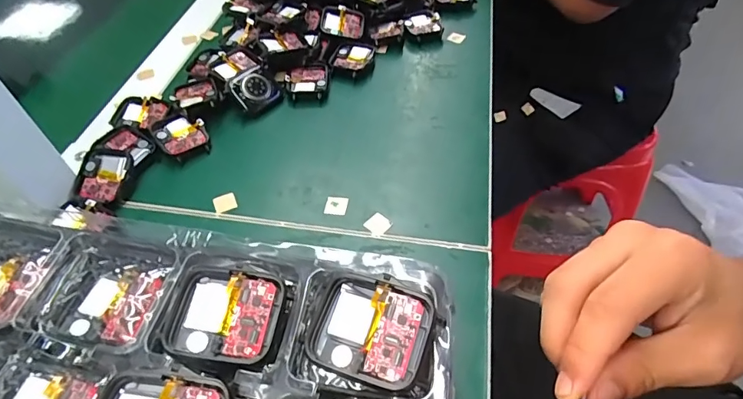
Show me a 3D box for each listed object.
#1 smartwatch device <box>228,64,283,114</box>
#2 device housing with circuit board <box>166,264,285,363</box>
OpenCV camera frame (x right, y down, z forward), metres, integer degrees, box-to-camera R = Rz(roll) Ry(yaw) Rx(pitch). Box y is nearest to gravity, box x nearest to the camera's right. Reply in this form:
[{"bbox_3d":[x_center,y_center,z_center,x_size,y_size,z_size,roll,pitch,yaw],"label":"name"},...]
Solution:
[{"bbox_3d":[-0.100,-0.095,0.389,0.036,0.008,0.039,47,65,-8],"label":"smartwatch device"},{"bbox_3d":[-0.058,0.046,0.178,0.041,0.010,0.034,6,51,7],"label":"device housing with circuit board"}]

